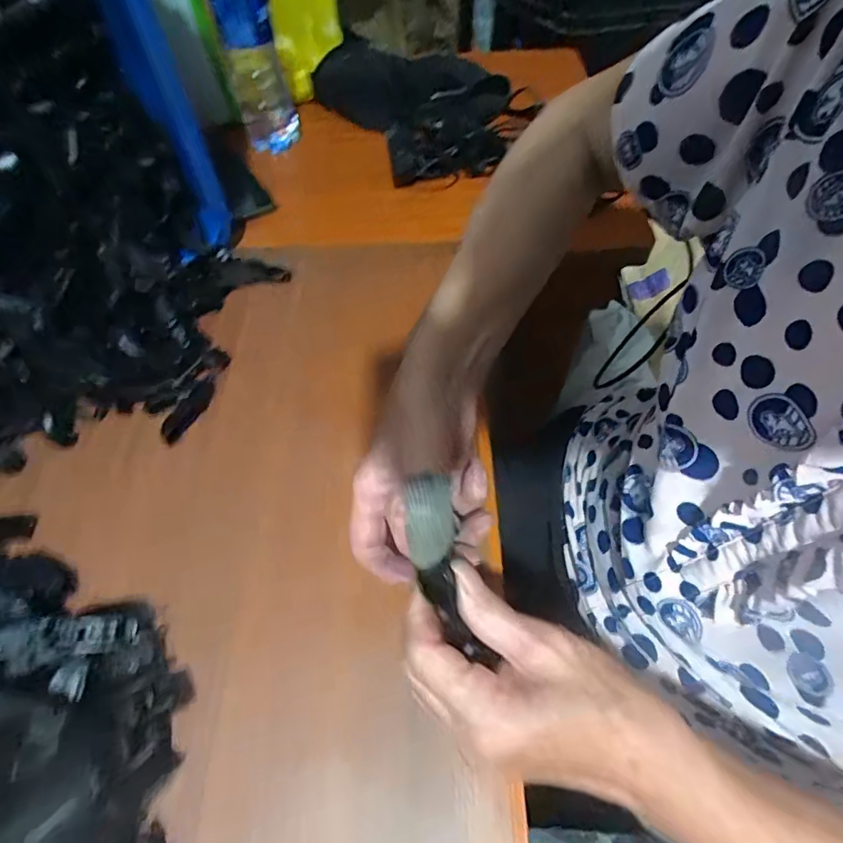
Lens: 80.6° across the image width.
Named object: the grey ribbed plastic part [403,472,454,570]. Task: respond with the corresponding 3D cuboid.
[{"bbox_3d":[0.005,0.051,0.252,0.023,0.008,0.043,-5,58,-4],"label":"grey ribbed plastic part"}]

